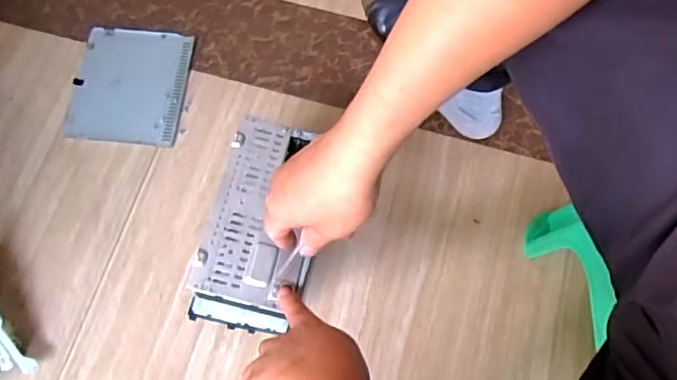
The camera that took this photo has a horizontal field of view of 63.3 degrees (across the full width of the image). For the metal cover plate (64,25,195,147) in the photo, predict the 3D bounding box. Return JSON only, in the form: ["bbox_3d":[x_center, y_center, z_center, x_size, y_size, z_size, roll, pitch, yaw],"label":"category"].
[{"bbox_3d":[-0.297,-0.152,0.785,0.160,0.009,0.177,4,72,2],"label":"metal cover plate"}]

